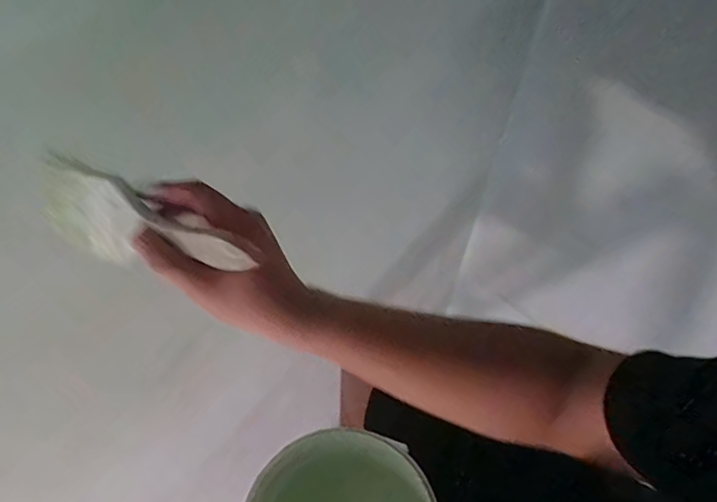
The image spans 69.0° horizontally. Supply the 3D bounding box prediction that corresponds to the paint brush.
[{"bbox_3d":[-0.154,-0.019,0.364,0.179,0.067,0.033,15,56,20],"label":"paint brush"}]

